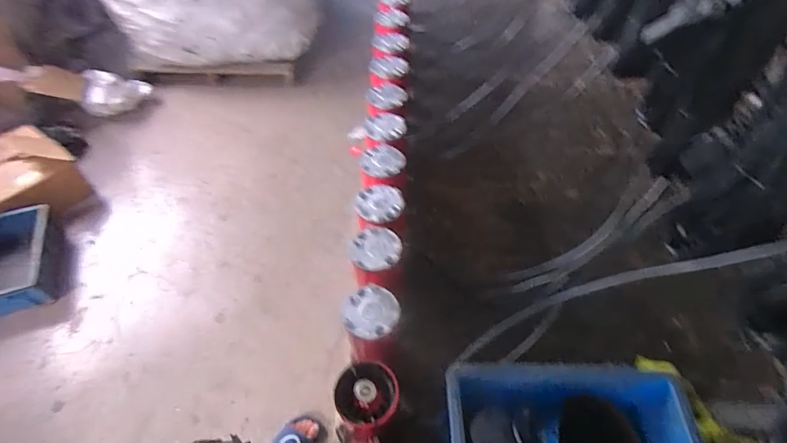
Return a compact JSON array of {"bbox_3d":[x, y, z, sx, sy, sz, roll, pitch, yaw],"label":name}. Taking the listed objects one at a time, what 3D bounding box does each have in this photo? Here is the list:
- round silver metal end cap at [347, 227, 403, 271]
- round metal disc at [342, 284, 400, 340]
[{"bbox_3d":[-0.026,0.039,0.628,0.075,0.011,0.073,1,52,-1],"label":"round silver metal end cap"},{"bbox_3d":[-0.031,0.119,0.561,0.075,0.010,0.073,1,52,-1],"label":"round metal disc"}]

